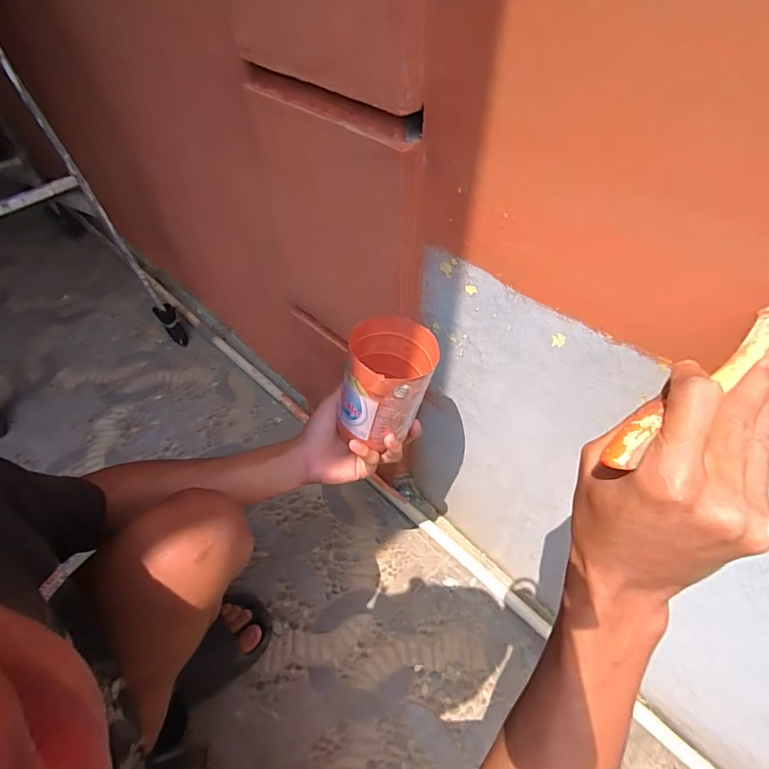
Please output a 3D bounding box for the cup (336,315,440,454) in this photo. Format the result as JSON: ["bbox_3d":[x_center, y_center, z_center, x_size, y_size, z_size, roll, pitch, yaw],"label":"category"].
[{"bbox_3d":[0.003,-0.003,0.459,0.080,0.102,0.082,11,49,11],"label":"cup"}]

